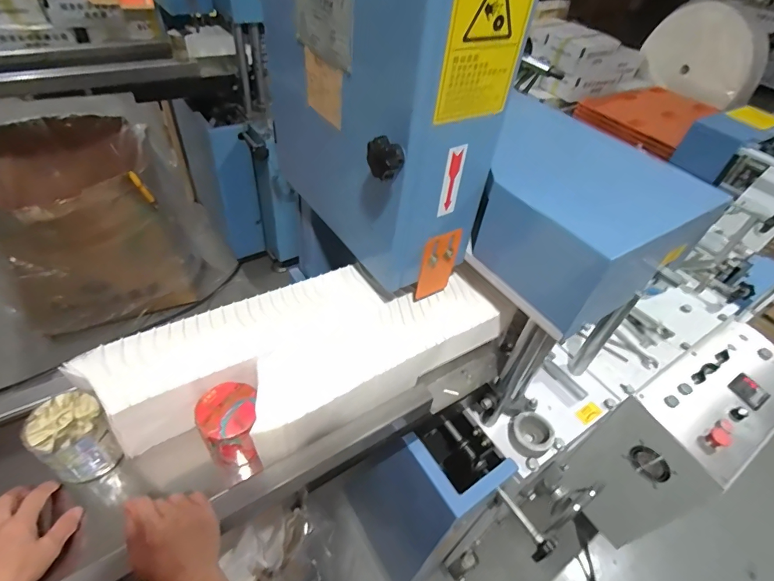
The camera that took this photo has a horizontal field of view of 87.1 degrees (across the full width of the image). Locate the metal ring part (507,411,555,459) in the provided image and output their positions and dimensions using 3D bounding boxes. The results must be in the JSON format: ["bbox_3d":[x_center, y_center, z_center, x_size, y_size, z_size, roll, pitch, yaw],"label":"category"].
[{"bbox_3d":[0.274,0.280,0.778,0.078,0.054,0.072,3,45,-3],"label":"metal ring part"}]

